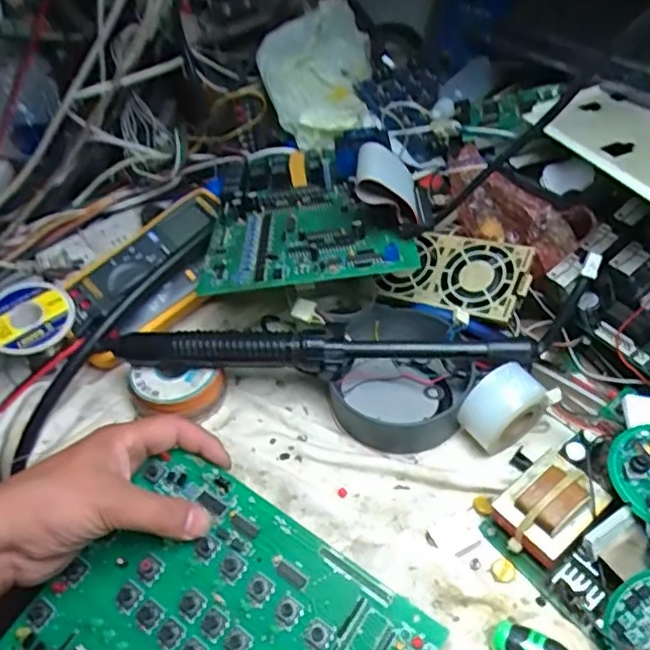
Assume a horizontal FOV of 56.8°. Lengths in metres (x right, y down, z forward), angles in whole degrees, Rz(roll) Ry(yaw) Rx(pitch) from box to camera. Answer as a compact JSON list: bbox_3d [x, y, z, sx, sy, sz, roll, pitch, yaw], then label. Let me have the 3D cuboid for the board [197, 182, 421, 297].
[{"bbox_3d":[-0.016,-0.076,0.475,0.155,0.014,0.138,-7,40,0],"label":"board"}]

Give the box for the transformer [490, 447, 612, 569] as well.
[{"bbox_3d":[0.142,0.115,0.380,0.064,0.038,0.049,-36,56,-25],"label":"transformer"}]

